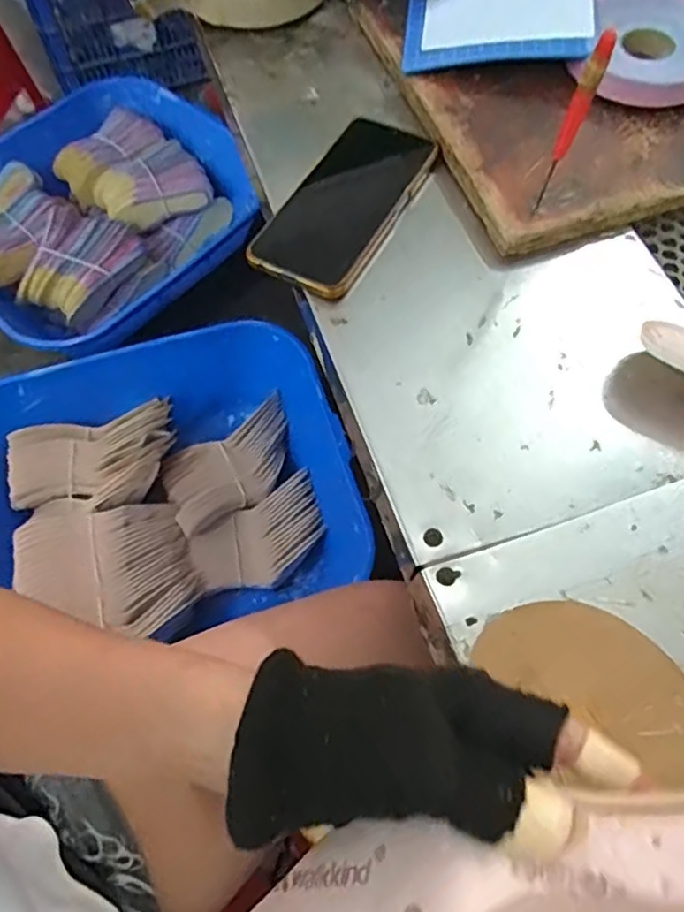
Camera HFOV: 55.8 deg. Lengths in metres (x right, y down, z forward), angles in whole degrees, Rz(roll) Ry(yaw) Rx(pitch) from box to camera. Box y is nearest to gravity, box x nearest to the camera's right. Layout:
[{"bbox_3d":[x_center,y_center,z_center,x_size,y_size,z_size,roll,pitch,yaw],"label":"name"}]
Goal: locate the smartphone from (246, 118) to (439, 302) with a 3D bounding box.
[{"bbox_3d":[0.004,-0.183,0.466,0.079,0.012,0.164,25,66,13],"label":"smartphone"}]

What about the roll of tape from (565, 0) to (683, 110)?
[{"bbox_3d":[0.232,-0.303,0.483,0.099,0.029,0.101,0,64,-1],"label":"roll of tape"}]

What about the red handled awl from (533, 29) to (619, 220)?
[{"bbox_3d":[0.136,-0.193,0.386,0.012,0.116,0.012,19,65,10],"label":"red handled awl"}]

